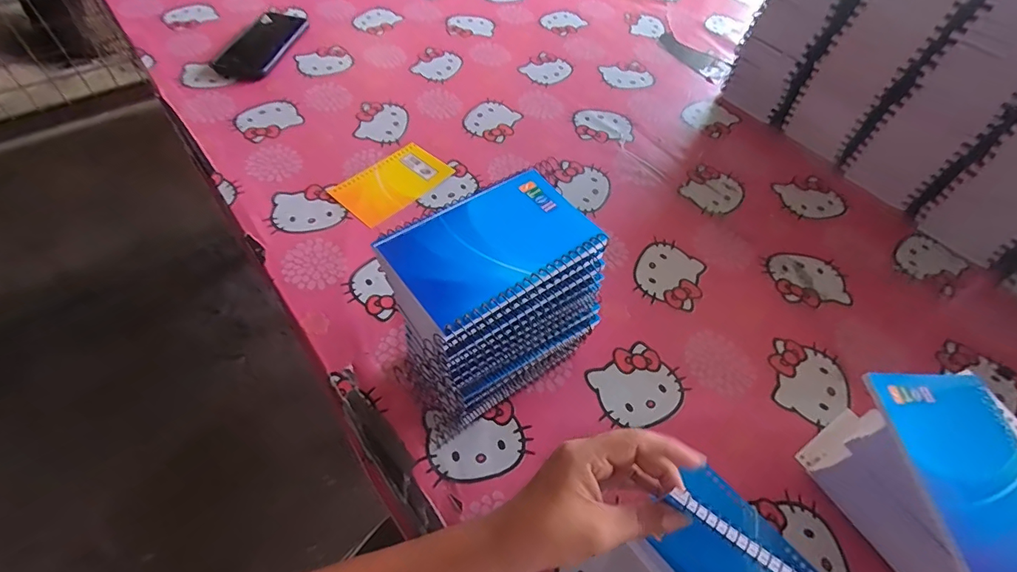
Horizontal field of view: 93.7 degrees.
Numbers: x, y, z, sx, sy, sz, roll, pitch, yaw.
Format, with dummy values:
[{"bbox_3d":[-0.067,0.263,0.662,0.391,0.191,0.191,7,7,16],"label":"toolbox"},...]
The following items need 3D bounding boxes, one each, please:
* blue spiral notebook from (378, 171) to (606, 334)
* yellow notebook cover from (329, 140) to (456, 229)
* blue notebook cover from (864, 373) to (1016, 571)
[{"bbox_3d":[-0.009,-0.029,0.313,0.127,0.007,0.084,-30,62,-22],"label":"blue spiral notebook"},{"bbox_3d":[-0.135,-0.124,0.563,0.082,0.004,0.129,37,59,20],"label":"yellow notebook cover"},{"bbox_3d":[0.289,0.114,0.295,0.080,0.007,0.129,1,55,-3],"label":"blue notebook cover"}]

